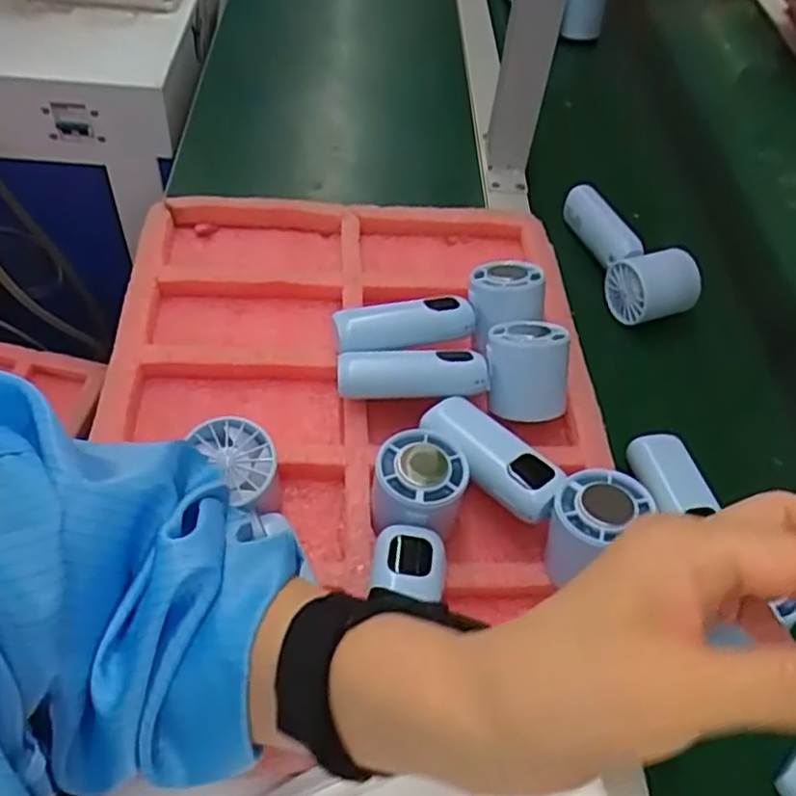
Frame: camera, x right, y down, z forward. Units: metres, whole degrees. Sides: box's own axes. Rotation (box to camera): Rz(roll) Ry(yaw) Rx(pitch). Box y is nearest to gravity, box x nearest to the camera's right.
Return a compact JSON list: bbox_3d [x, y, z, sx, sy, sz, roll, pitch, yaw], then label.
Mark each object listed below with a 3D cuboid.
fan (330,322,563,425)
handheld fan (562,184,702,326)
[{"bbox_3d":[0.036,-0.019,0.469,0.148,0.046,0.058,-3,52,-8],"label":"fan"},{"bbox_3d":[0.193,-0.123,0.600,0.060,0.051,0.139,-11,54,-14],"label":"handheld fan"}]

